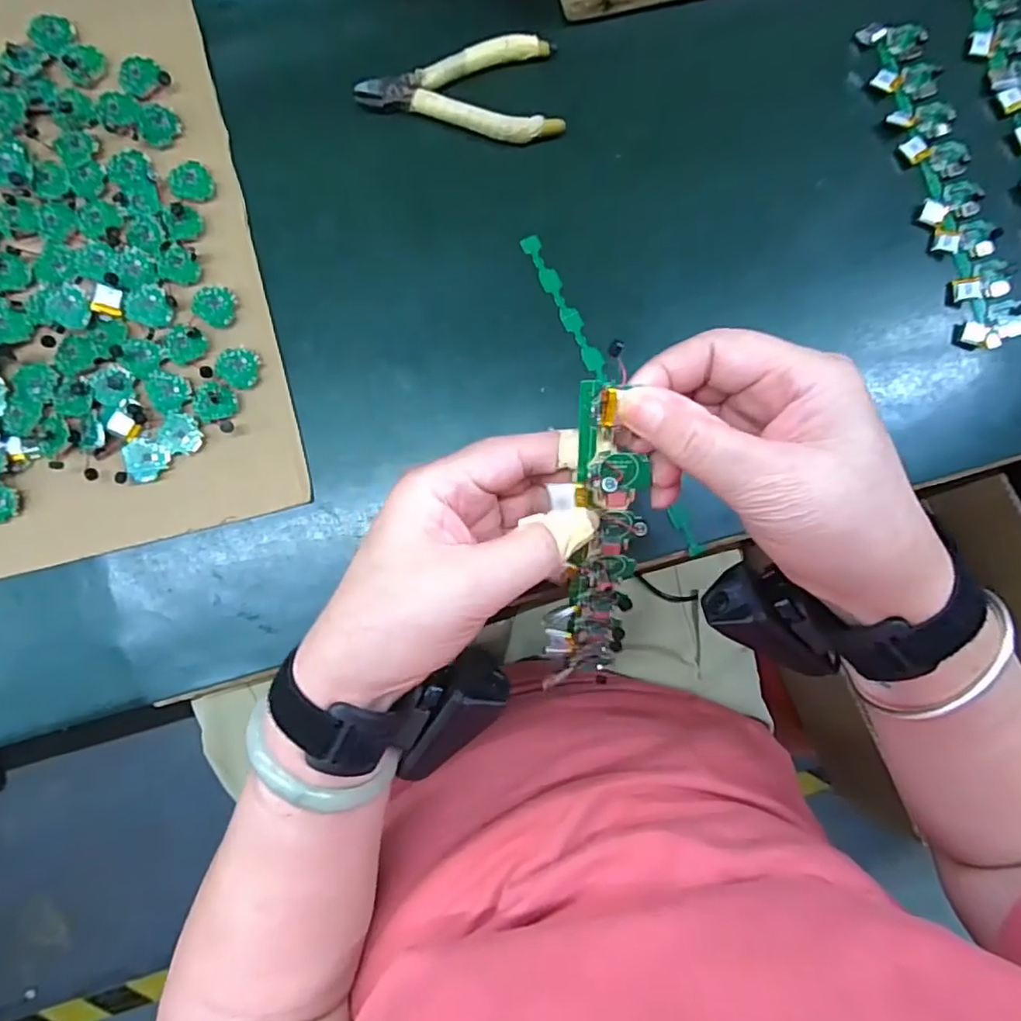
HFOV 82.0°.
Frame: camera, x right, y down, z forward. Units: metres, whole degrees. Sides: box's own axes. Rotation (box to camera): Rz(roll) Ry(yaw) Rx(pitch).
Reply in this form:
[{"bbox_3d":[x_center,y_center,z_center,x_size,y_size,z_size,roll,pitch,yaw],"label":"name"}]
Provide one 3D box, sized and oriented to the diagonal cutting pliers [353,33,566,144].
[{"bbox_3d":[-0.032,-0.259,0.367,0.123,0.012,0.062,-8,85,-4],"label":"diagonal cutting pliers"}]

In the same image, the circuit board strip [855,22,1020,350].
[{"bbox_3d":[0.285,-0.216,0.387,0.045,0.010,0.222,-17,86,-4],"label":"circuit board strip"}]

